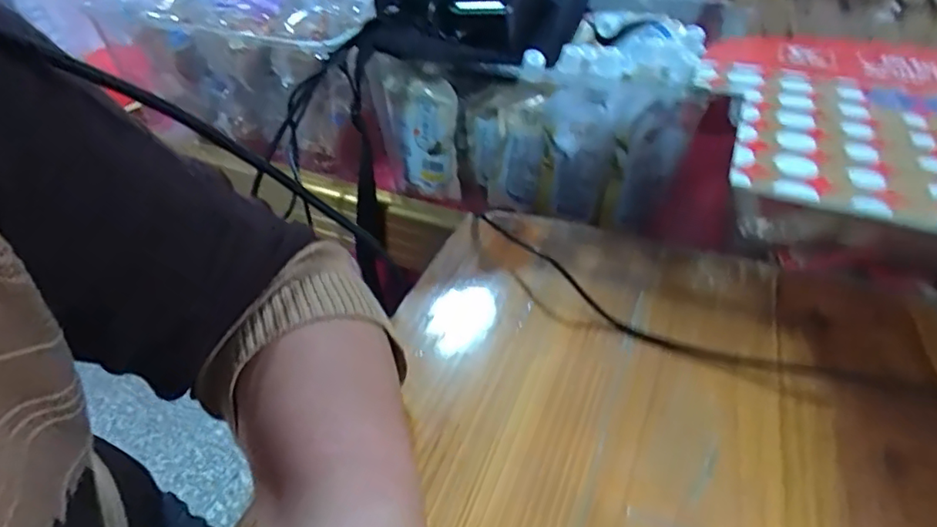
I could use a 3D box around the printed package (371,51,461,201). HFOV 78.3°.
[{"bbox_3d":[-0.043,-0.113,0.502,0.075,0.127,0.017,14,40,17],"label":"printed package"}]

